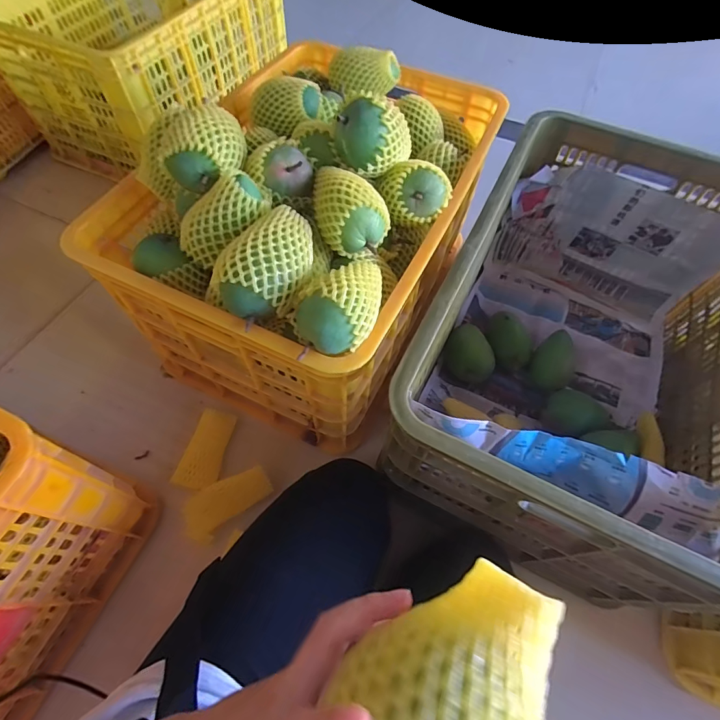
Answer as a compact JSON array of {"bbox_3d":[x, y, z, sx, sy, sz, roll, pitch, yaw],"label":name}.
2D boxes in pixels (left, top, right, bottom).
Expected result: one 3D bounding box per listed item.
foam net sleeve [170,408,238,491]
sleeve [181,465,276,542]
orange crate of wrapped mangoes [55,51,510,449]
[{"bbox_3d":[-0.247,0.145,0.647,0.057,0.034,0.123,17,62,7],"label":"foam net sleeve"},{"bbox_3d":[-0.195,0.208,0.595,0.123,0.029,0.061,-33,67,-18],"label":"sleeve"},{"bbox_3d":[-0.057,-0.232,0.641,0.393,0.369,0.570,24,63,11],"label":"orange crate of wrapped mangoes"}]

